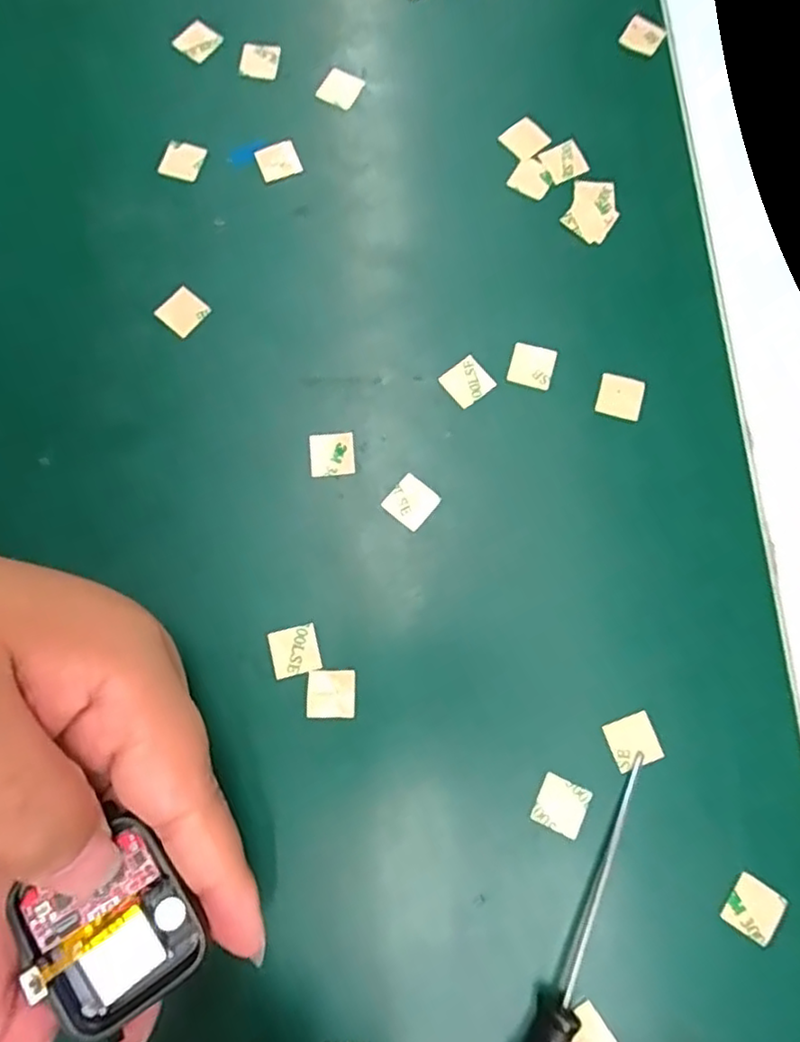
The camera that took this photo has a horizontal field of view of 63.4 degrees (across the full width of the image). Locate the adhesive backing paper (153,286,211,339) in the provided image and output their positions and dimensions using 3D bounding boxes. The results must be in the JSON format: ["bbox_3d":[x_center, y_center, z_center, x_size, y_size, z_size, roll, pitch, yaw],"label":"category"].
[{"bbox_3d":[-0.081,-0.078,0.240,0.015,0.004,0.015,40,82,2],"label":"adhesive backing paper"}]

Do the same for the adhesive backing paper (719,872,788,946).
[{"bbox_3d":[0.108,0.118,0.197,0.015,0.004,0.016,31,80,10],"label":"adhesive backing paper"}]

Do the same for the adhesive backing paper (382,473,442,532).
[{"bbox_3d":[0.004,-0.007,0.223,0.015,0.004,0.015,38,80,9],"label":"adhesive backing paper"}]

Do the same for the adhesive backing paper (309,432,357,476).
[{"bbox_3d":[-0.024,-0.023,0.229,0.015,0.004,0.015,-5,86,-8],"label":"adhesive backing paper"}]

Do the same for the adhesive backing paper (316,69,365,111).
[{"bbox_3d":[-0.024,-0.175,0.262,0.014,0.004,0.017,27,78,7],"label":"adhesive backing paper"}]

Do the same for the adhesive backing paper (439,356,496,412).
[{"bbox_3d":[0.025,-0.051,0.233,0.015,0.004,0.015,-38,79,-8],"label":"adhesive backing paper"}]

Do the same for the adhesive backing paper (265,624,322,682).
[{"bbox_3d":[-0.035,0.043,0.215,0.016,0.004,0.015,-15,80,-5],"label":"adhesive backing paper"}]

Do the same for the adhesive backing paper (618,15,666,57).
[{"bbox_3d":[0.101,-0.200,0.268,0.015,0.004,0.015,28,87,-1],"label":"adhesive backing paper"}]

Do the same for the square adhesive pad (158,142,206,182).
[{"bbox_3d":[-0.086,-0.141,0.255,0.015,0.004,0.014,15,77,5],"label":"square adhesive pad"}]

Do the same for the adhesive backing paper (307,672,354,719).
[{"bbox_3d":[-0.023,0.057,0.211,0.015,0.004,0.015,1,79,-1],"label":"adhesive backing paper"}]

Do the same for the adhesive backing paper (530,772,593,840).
[{"bbox_3d":[0.051,0.090,0.204,0.016,0.004,0.015,25,80,7],"label":"adhesive backing paper"}]

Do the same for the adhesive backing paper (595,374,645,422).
[{"bbox_3d":[0.079,-0.045,0.233,0.015,0.004,0.015,15,83,3],"label":"adhesive backing paper"}]

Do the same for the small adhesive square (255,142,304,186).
[{"bbox_3d":[-0.048,-0.141,0.254,0.016,0.004,0.015,-23,85,-7],"label":"small adhesive square"}]

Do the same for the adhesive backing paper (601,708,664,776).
[{"bbox_3d":[0.075,0.071,0.208,0.016,0.004,0.015,-20,76,-4],"label":"adhesive backing paper"}]

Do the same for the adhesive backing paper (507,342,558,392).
[{"bbox_3d":[0.048,-0.056,0.236,0.015,0.004,0.015,16,84,1],"label":"adhesive backing paper"}]

